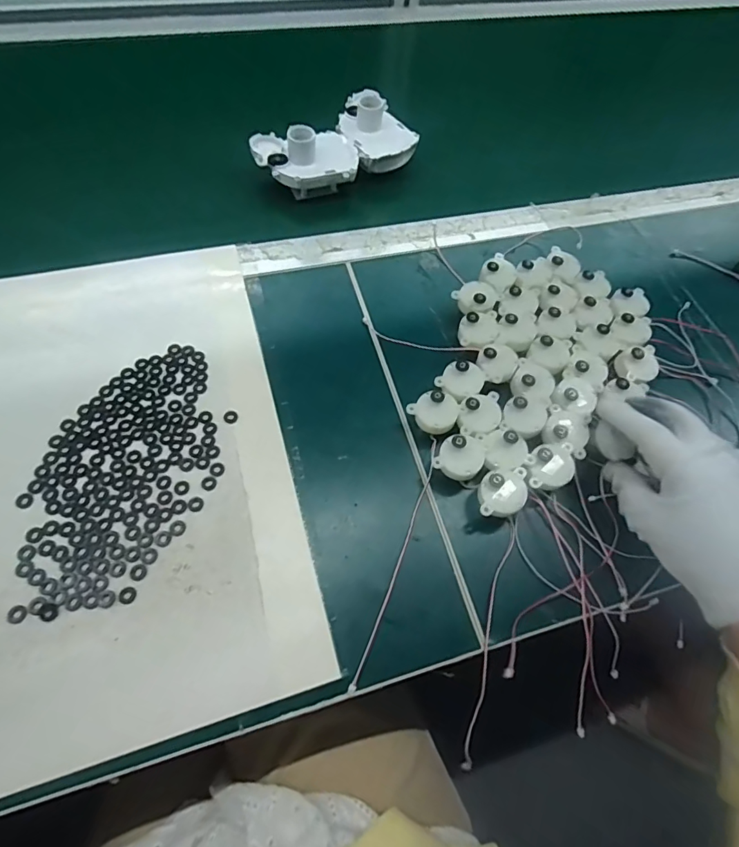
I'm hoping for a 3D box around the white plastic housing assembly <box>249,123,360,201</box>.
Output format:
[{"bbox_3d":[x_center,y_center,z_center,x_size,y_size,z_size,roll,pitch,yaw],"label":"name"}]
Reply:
[{"bbox_3d":[-0.066,-0.270,0.475,0.104,0.057,0.058,-3,63,-7],"label":"white plastic housing assembly"}]

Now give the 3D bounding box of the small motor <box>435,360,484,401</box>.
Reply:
[{"bbox_3d":[0.072,-0.032,0.368,0.037,0.026,0.029,-33,70,-19],"label":"small motor"}]

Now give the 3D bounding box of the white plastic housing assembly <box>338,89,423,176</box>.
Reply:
[{"bbox_3d":[0.002,-0.318,0.499,0.065,0.043,0.089,-31,70,-19],"label":"white plastic housing assembly"}]

